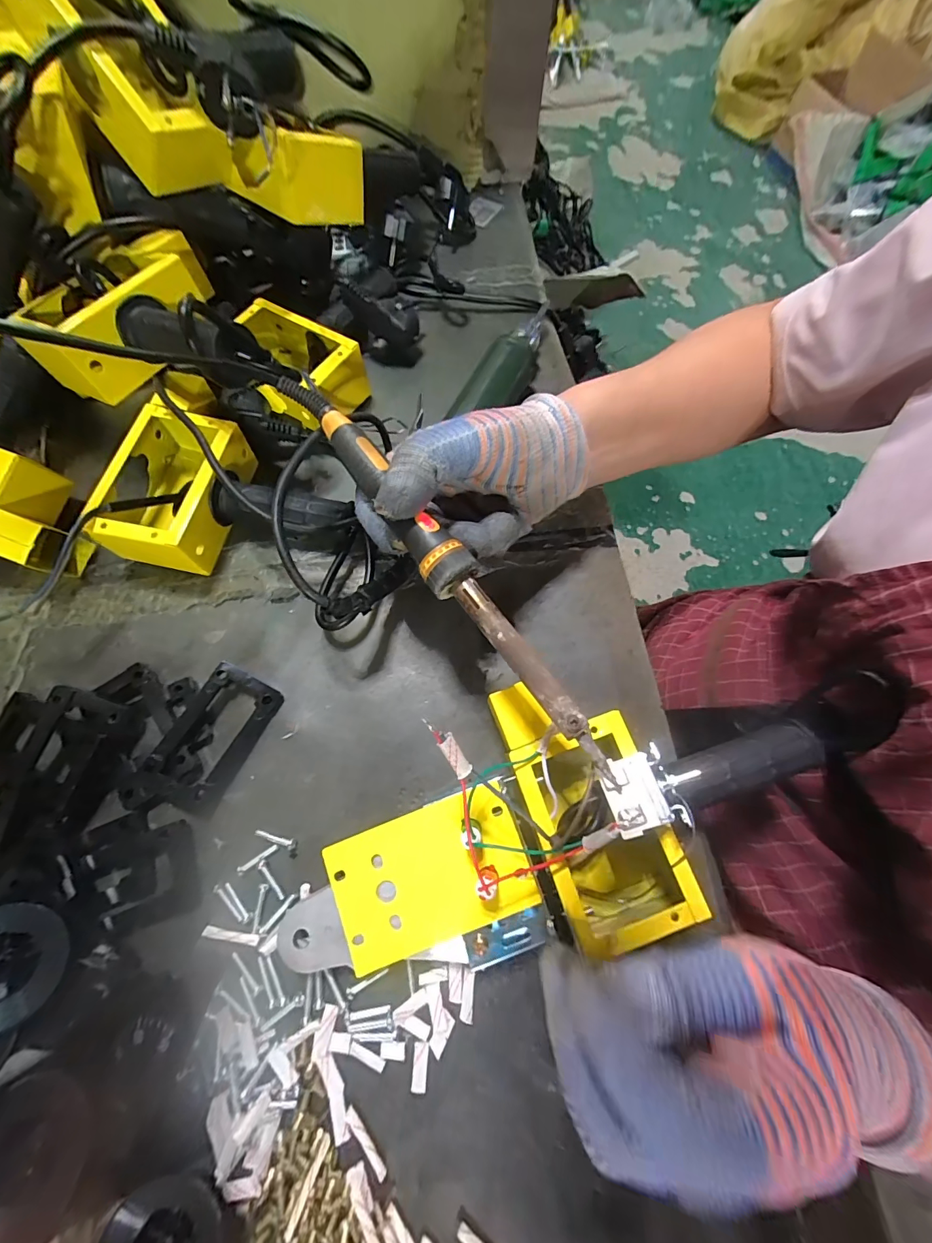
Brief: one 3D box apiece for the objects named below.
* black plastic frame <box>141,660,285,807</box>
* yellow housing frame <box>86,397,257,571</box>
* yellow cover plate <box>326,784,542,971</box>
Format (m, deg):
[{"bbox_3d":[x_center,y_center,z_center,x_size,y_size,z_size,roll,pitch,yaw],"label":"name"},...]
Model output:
[{"bbox_3d":[-0.147,0.063,0.246,0.042,0.017,0.071,27,72,8],"label":"black plastic frame"},{"bbox_3d":[-0.196,-0.089,0.286,0.076,0.044,0.111,9,71,2],"label":"yellow housing frame"},{"bbox_3d":[-0.018,0.125,0.209,0.094,0.005,0.058,-22,75,-2],"label":"yellow cover plate"}]

